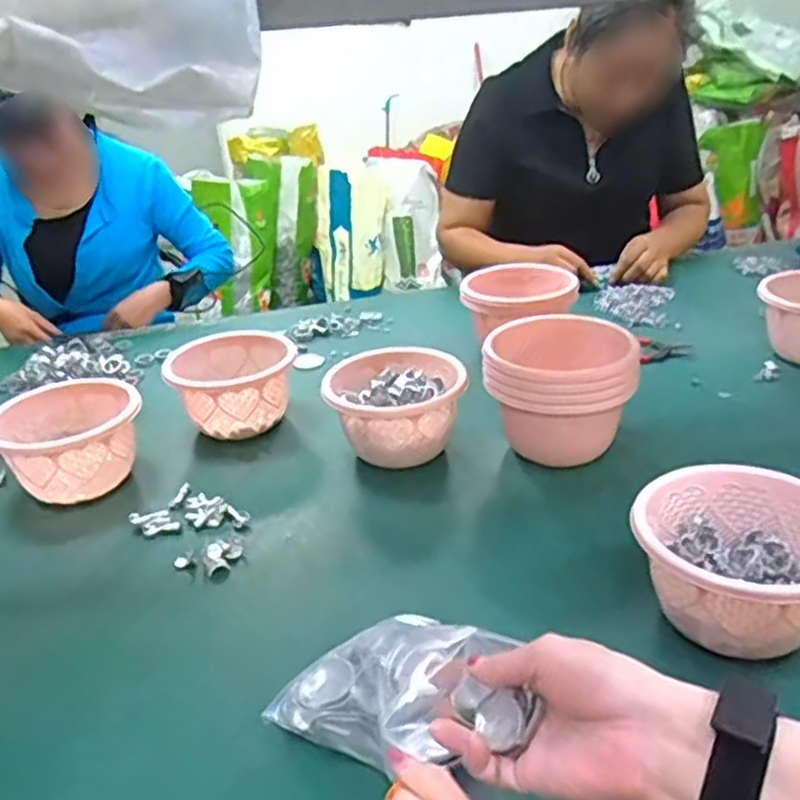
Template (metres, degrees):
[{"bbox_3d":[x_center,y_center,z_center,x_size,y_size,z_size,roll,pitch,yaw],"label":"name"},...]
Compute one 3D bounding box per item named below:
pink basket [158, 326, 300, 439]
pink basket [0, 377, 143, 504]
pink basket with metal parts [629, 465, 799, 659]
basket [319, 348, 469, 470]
[{"bbox_3d":[-0.195,-0.019,0.904,0.145,0.090,0.130,-7,26,-4],"label":"pink basket"},{"bbox_3d":[-0.348,0.044,0.802,0.151,0.085,0.127,-22,31,-31],"label":"pink basket"},{"bbox_3d":[0.252,0.123,0.553,0.147,0.087,0.145,13,31,32],"label":"pink basket with metal parts"},{"bbox_3d":[-0.002,0.015,0.827,0.143,0.097,0.139,-6,26,-3],"label":"basket"}]

